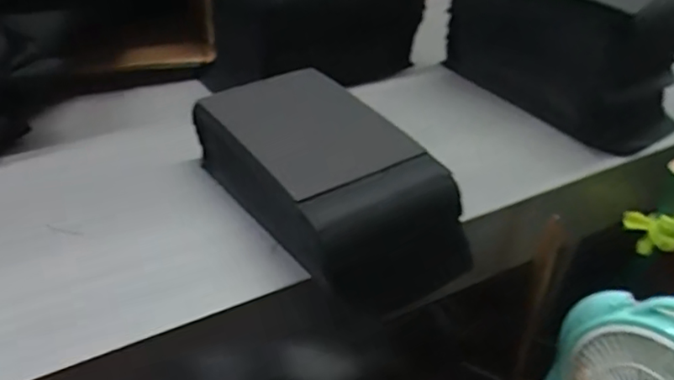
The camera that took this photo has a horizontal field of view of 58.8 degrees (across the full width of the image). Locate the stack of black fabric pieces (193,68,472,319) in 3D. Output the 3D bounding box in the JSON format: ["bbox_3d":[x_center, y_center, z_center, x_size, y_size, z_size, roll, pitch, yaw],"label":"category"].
[{"bbox_3d":[-0.019,-0.021,0.623,0.155,0.099,0.299,-24,46,-31],"label":"stack of black fabric pieces"}]

